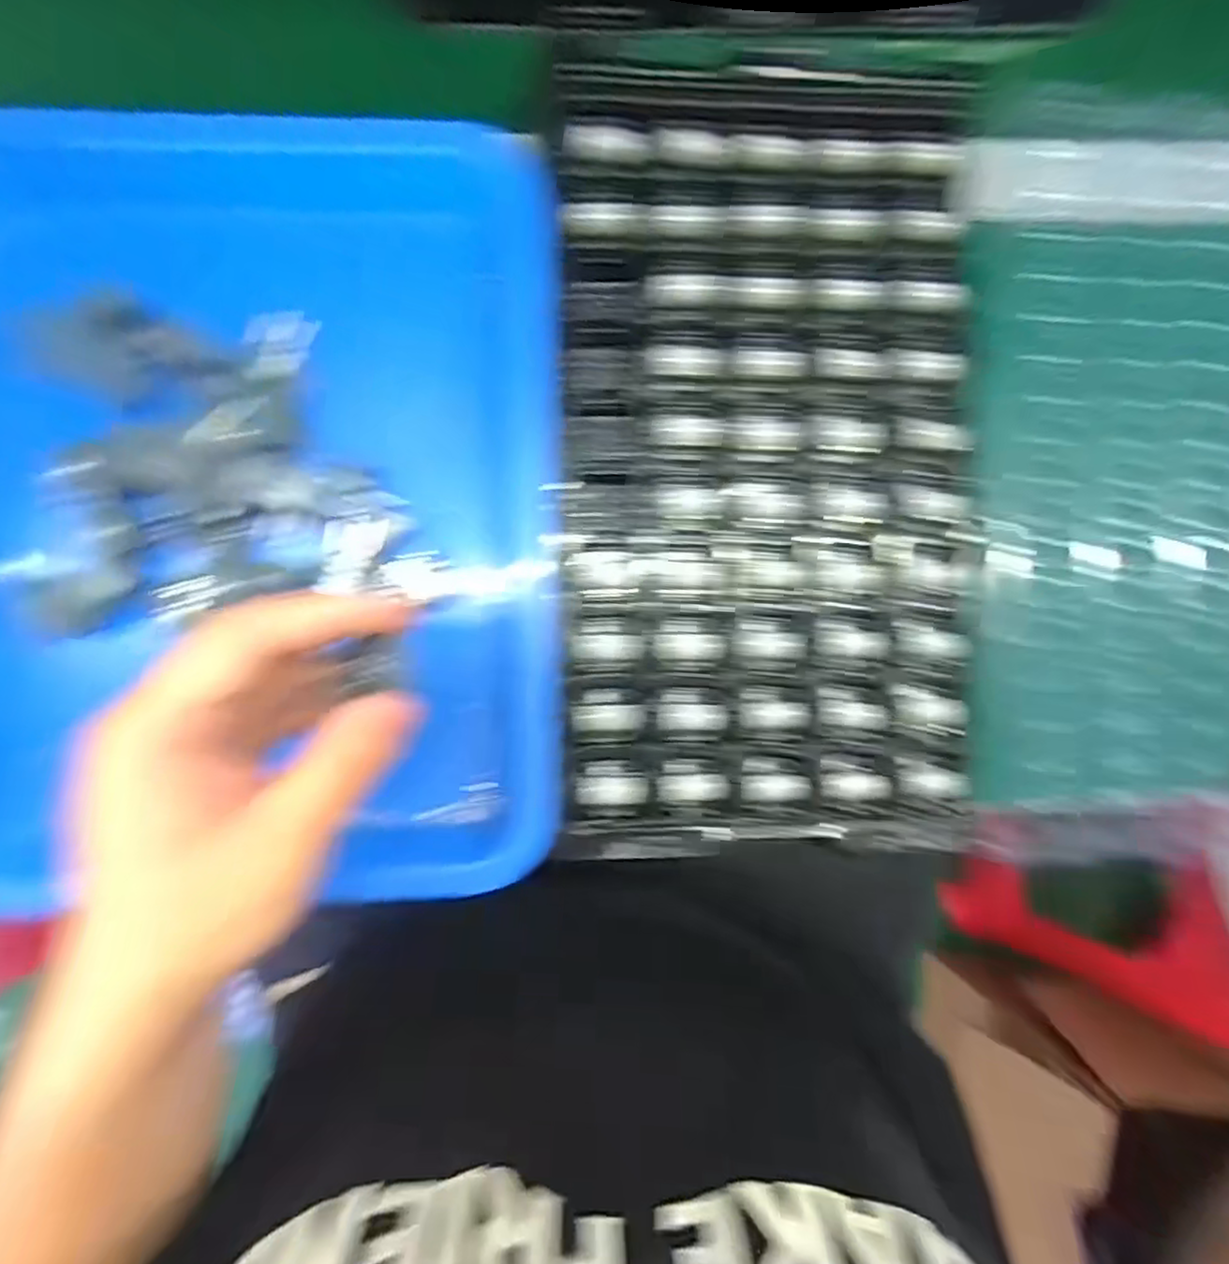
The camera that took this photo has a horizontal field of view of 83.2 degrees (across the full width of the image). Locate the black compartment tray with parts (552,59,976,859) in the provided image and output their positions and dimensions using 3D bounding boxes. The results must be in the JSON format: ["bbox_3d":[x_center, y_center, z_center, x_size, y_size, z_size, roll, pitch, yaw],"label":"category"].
[{"bbox_3d":[0.070,-0.082,0.319,0.188,0.025,0.351,-1,91,-6],"label":"black compartment tray with parts"}]

